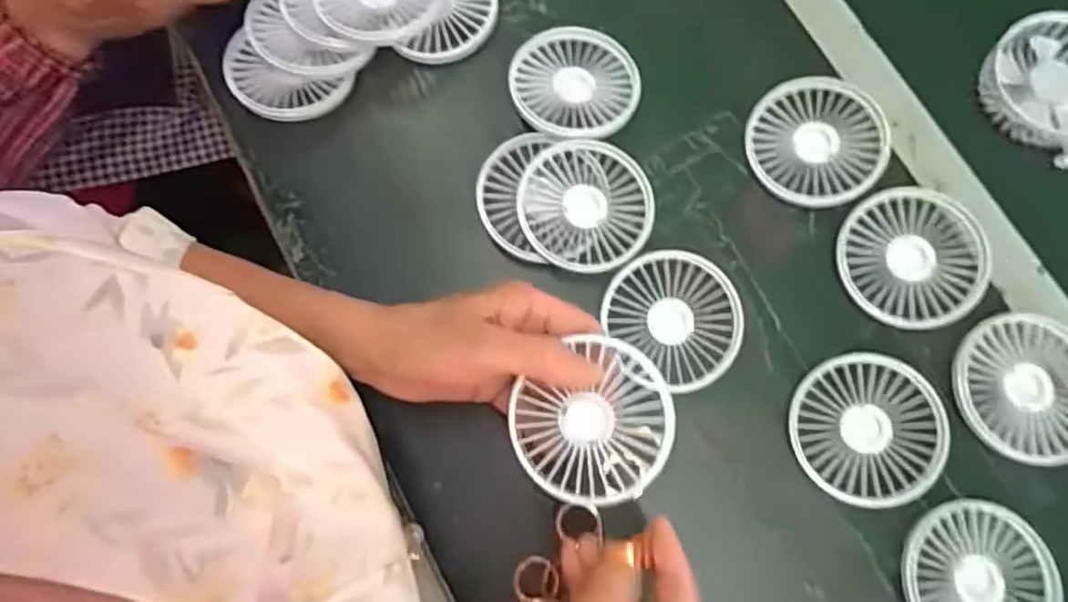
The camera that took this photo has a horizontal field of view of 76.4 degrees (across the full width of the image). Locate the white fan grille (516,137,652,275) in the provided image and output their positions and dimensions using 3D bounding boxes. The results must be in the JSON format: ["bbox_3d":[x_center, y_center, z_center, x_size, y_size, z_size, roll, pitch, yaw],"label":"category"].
[{"bbox_3d":[0.034,-0.063,0.447,0.085,0.009,0.088,-1,77,3],"label":"white fan grille"}]

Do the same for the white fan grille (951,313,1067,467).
[{"bbox_3d":[0.302,0.052,0.412,0.092,0.008,0.087,-1,77,3],"label":"white fan grille"}]

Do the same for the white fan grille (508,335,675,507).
[{"bbox_3d":[0.032,0.065,0.358,0.086,0.009,0.077,-45,79,9],"label":"white fan grille"}]

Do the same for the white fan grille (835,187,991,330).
[{"bbox_3d":[0.244,-0.028,0.433,0.087,0.010,0.087,-1,77,3],"label":"white fan grille"}]

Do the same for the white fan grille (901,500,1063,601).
[{"bbox_3d":[0.259,0.163,0.391,0.085,0.007,0.088,25,80,8],"label":"white fan grille"}]

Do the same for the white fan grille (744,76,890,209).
[{"bbox_3d":[0.189,-0.105,0.458,0.086,0.021,0.087,5,78,4],"label":"white fan grille"}]

